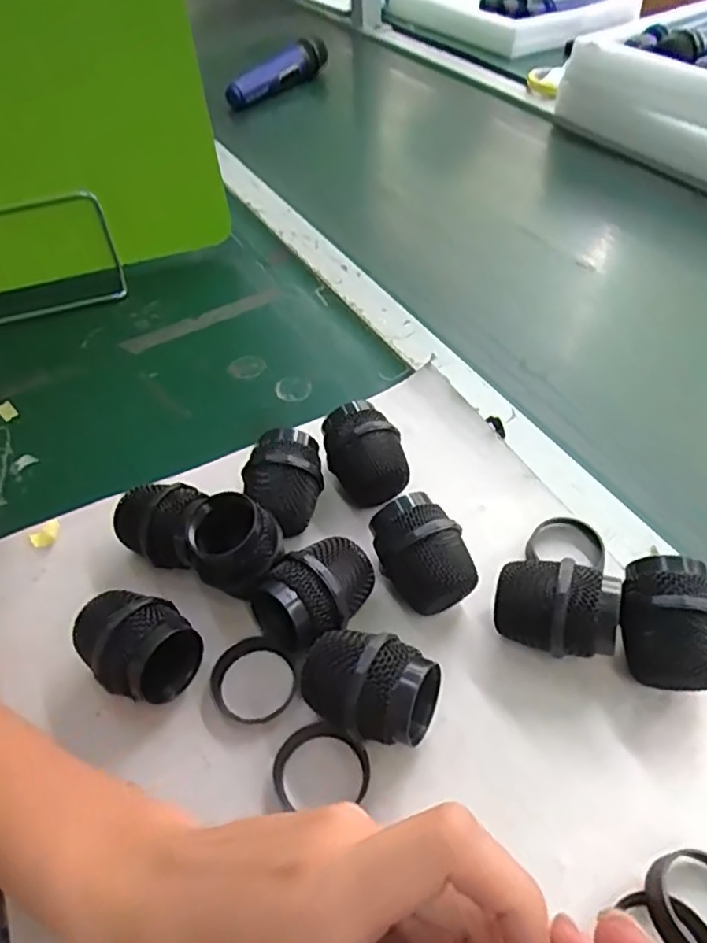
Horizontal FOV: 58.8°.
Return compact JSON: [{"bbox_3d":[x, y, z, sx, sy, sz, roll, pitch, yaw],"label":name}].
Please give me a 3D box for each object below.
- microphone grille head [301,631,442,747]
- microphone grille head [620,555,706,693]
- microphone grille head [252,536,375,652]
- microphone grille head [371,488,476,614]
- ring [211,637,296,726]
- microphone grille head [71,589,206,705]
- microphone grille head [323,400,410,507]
[{"bbox_3d":[0.005,0.105,0.297,0.066,0.048,0.044,15,51,15],"label":"microphone grille head"},{"bbox_3d":[0.155,0.077,0.311,0.051,0.051,0.058,18,52,17],"label":"microphone grille head"},{"bbox_3d":[-0.019,0.067,0.333,0.046,0.046,0.063,33,57,27],"label":"microphone grille head"},{"bbox_3d":[0.036,0.047,0.345,0.044,0.048,0.054,-20,51,-15],"label":"microphone grille head"},{"bbox_3d":[-0.052,0.108,0.325,0.042,0.008,0.045,-1,48,1],"label":"ring"},{"bbox_3d":[-0.111,0.088,0.319,0.059,0.049,0.047,31,56,26],"label":"microphone grille head"},{"bbox_3d":[0.007,-0.010,0.397,0.045,0.047,0.055,-15,50,-11],"label":"microphone grille head"}]

